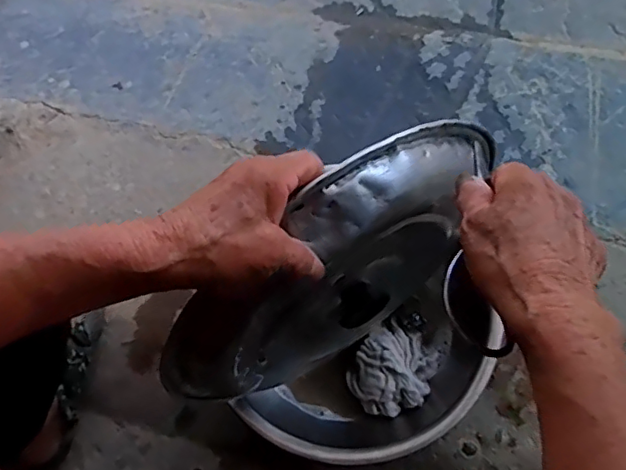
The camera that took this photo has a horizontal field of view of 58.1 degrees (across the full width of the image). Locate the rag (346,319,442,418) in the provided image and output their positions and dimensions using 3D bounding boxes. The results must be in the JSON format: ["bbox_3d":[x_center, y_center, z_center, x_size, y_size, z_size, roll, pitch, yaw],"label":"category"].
[{"bbox_3d":[0.091,0.154,0.639,0.086,0.034,0.100,25,77,11],"label":"rag"}]

